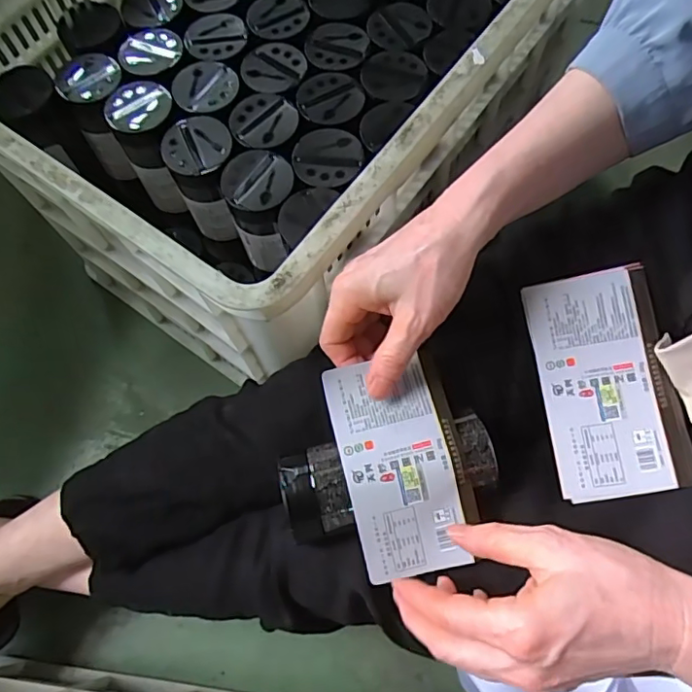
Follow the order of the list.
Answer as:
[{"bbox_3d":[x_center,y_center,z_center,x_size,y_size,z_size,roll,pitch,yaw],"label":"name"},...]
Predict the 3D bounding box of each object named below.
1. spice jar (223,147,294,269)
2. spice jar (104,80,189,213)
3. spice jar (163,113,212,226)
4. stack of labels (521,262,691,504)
[{"bbox_3d":[-0.076,-0.126,0.535,0.059,0.114,0.061,-1,68,2],"label":"spice jar"},{"bbox_3d":[-0.192,-0.199,0.569,0.056,0.123,0.063,5,68,4],"label":"spice jar"},{"bbox_3d":[-0.134,-0.161,0.554,0.058,0.117,0.061,-1,68,2],"label":"spice jar"},{"bbox_3d":[0.186,0.025,0.401,0.087,0.006,0.158,-11,80,11],"label":"stack of labels"}]

